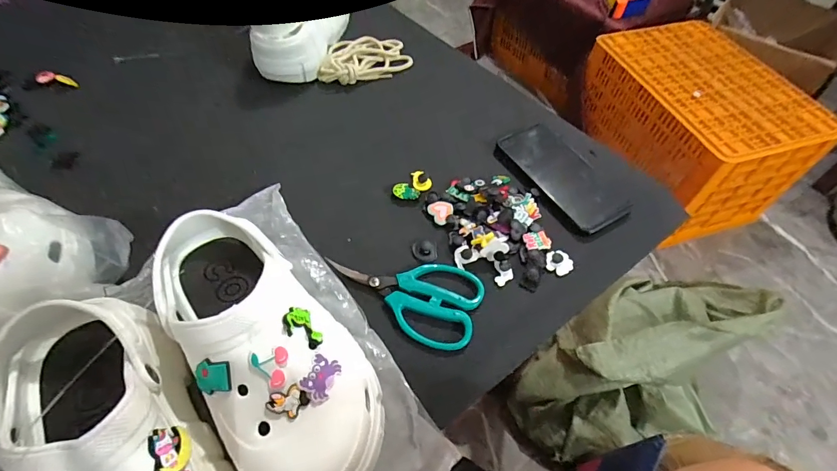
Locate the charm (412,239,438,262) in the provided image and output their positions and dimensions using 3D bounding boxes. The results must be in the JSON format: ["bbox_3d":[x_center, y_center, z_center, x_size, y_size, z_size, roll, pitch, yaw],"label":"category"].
[{"bbox_3d":[0.007,0.015,0.431,0.026,0.004,0.027,1,54,-2],"label":"charm"}]

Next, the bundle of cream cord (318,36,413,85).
[{"bbox_3d":[-0.080,-0.265,0.620,0.134,0.030,0.096,-6,54,-7],"label":"bundle of cream cord"}]

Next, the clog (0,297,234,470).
[{"bbox_3d":[-0.189,0.141,0.250,0.117,0.086,0.236,-38,67,-26],"label":"clog"}]

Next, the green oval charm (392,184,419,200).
[{"bbox_3d":[-0.014,-0.050,0.470,0.031,0.006,0.017,12,54,7],"label":"green oval charm"}]

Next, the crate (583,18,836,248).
[{"bbox_3d":[0.912,-0.371,1.399,0.457,0.368,0.627,-14,56,-12],"label":"crate"}]

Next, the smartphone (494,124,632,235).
[{"bbox_3d":[0.170,-0.074,0.488,0.087,0.009,0.165,-27,59,-20],"label":"smartphone"}]

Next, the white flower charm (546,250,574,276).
[{"bbox_3d":[0.145,0.028,0.423,0.027,0.006,0.026,1,54,-2],"label":"white flower charm"}]

